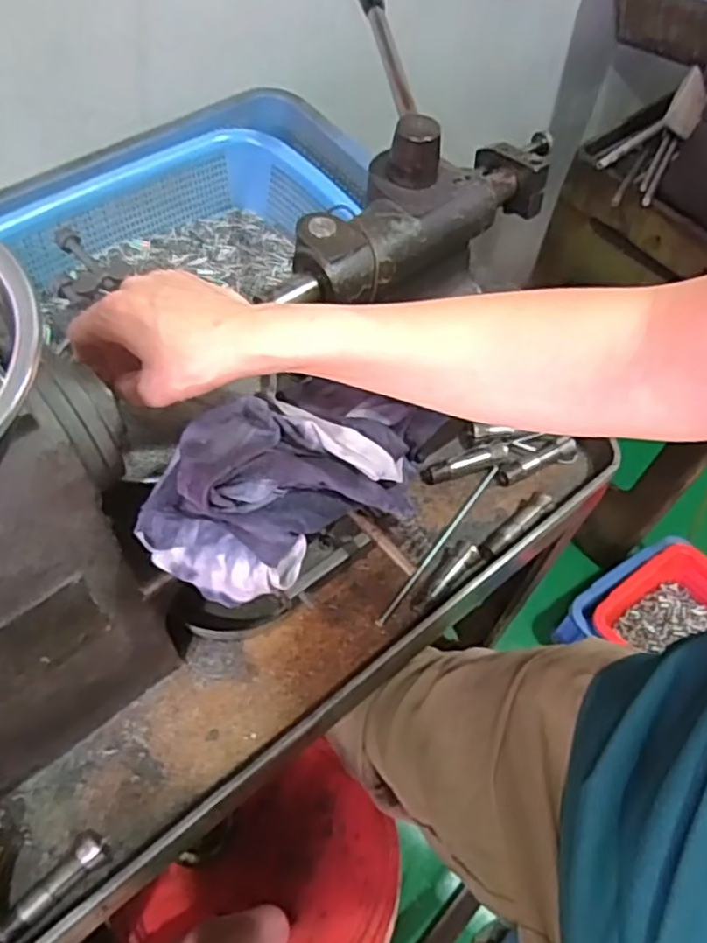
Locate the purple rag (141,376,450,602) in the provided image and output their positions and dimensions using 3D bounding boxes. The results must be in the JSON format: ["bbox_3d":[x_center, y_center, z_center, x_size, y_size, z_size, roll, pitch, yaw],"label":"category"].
[{"bbox_3d":[-0.030,-0.001,0.393,0.178,0.059,0.093,-29,65,-20],"label":"purple rag"}]

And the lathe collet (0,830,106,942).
[{"bbox_3d":[-0.195,0.272,0.457,0.020,0.023,0.076,36,63,16],"label":"lathe collet"}]

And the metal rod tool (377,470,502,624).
[{"bbox_3d":[0.078,0.061,0.614,0.006,0.013,0.187,34,62,16],"label":"metal rod tool"}]

